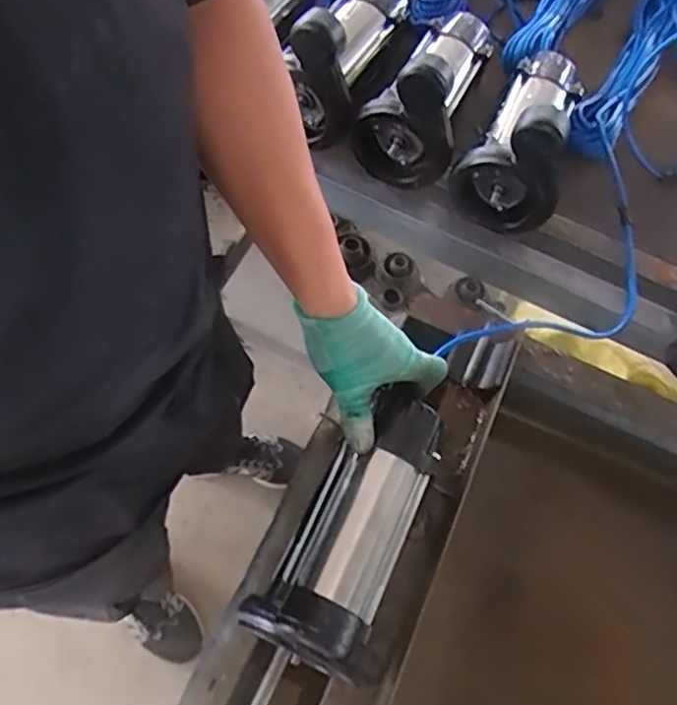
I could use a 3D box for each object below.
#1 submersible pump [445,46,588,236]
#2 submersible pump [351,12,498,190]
[{"bbox_3d":[0.242,-0.274,0.746,0.119,0.150,0.221,31,65,7],"label":"submersible pump"},{"bbox_3d":[0.116,-0.338,0.762,0.117,0.148,0.228,24,64,4],"label":"submersible pump"}]

